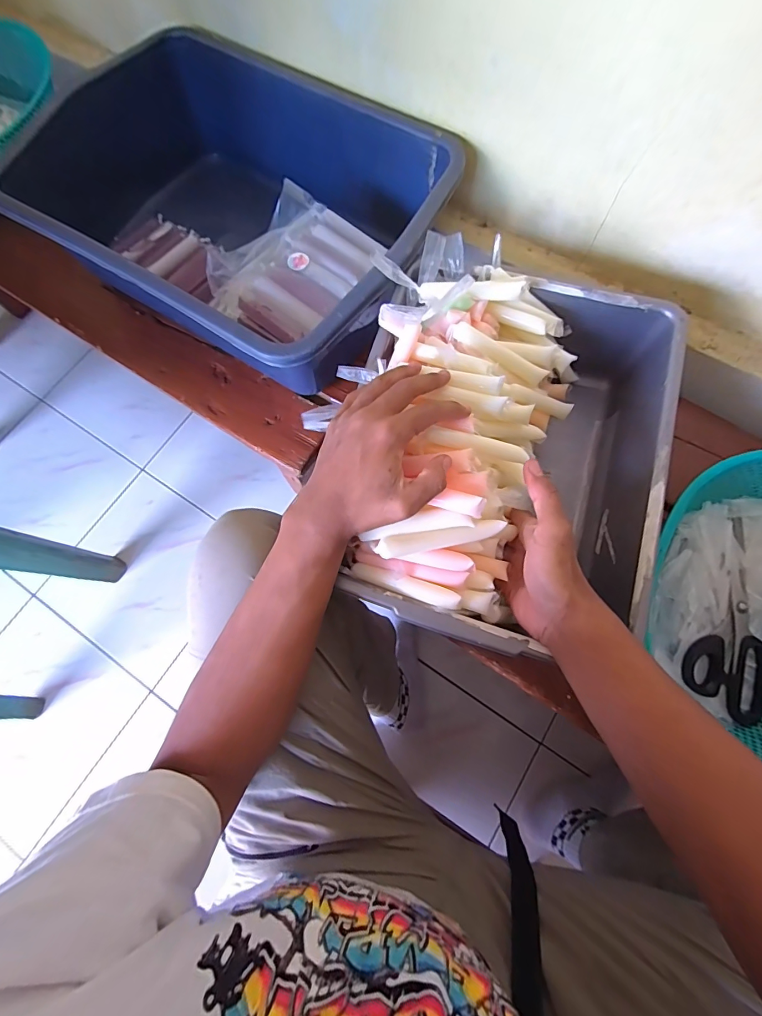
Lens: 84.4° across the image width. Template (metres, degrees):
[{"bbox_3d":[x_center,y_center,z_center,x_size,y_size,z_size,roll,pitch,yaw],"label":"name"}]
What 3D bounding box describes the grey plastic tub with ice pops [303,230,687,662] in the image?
[{"bbox_3d":[0.124,-0.062,0.442,0.288,0.170,0.387,16,75,6],"label":"grey plastic tub with ice pops"}]

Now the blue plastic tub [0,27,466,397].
[{"bbox_3d":[-0.166,-0.374,0.567,0.494,0.180,0.371,31,77,10],"label":"blue plastic tub"}]

